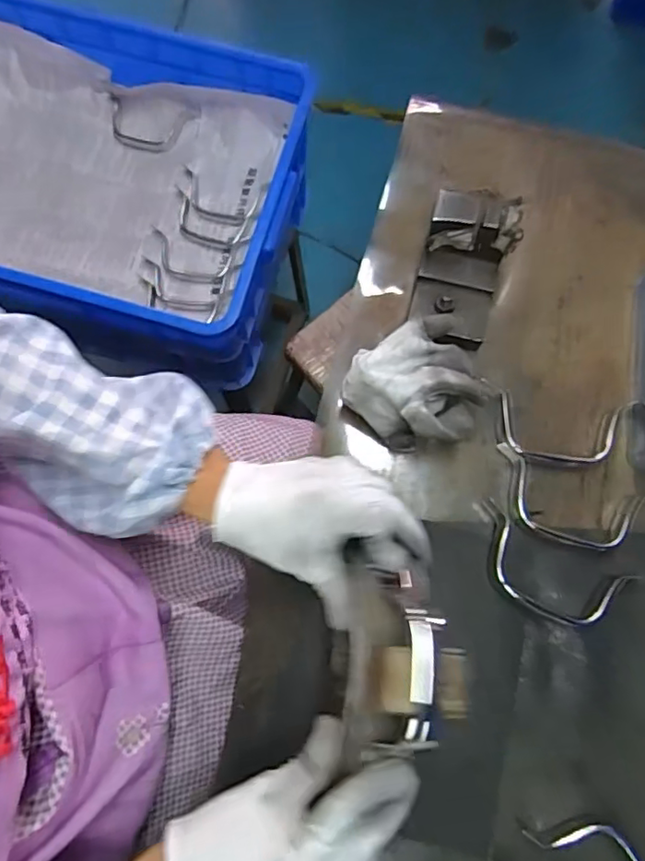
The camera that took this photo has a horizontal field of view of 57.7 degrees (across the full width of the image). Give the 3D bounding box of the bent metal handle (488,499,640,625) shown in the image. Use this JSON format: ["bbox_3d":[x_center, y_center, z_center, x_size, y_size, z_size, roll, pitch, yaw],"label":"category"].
[{"bbox_3d":[0.168,0.104,0.422,0.126,0.028,0.057,24,76,7],"label":"bent metal handle"}]

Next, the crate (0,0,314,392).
[{"bbox_3d":[-0.301,-0.295,0.724,0.527,0.178,0.348,13,76,2],"label":"crate"}]

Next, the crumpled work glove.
[{"bbox_3d":[0.073,-0.027,0.439,0.090,0.067,0.085,0,76,-2],"label":"crumpled work glove"}]

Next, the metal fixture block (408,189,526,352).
[{"bbox_3d":[0.108,-0.122,0.458,0.063,0.079,0.096,14,76,2],"label":"metal fixture block"}]

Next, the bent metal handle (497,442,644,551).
[{"bbox_3d":[0.178,0.055,0.439,0.111,0.018,0.053,22,75,7],"label":"bent metal handle"}]

